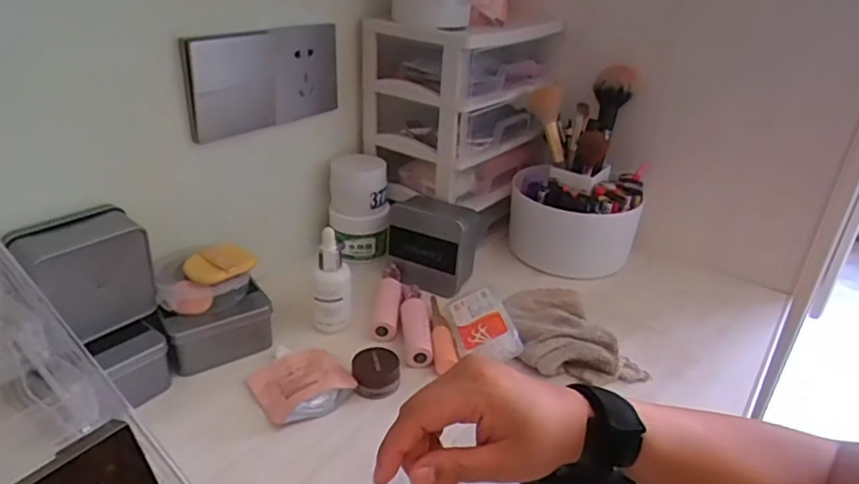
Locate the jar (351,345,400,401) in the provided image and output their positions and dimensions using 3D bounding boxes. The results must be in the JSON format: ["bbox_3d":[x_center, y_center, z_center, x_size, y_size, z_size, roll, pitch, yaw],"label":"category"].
[{"bbox_3d":[-0.045,0.109,0.479,0.039,0.023,0.037,4,29,-2],"label":"jar"}]

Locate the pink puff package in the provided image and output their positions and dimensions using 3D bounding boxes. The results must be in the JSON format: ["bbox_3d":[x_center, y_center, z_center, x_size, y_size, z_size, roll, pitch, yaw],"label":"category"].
[{"bbox_3d":[-0.108,0.111,0.468,0.068,0.020,0.077,-17,35,-34],"label":"pink puff package"}]

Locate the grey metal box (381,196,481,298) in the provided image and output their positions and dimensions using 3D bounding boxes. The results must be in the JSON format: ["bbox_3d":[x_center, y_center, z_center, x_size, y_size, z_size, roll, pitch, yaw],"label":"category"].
[{"bbox_3d":[0.006,-0.001,0.611,0.096,0.090,0.059,15,30,18],"label":"grey metal box"}]

